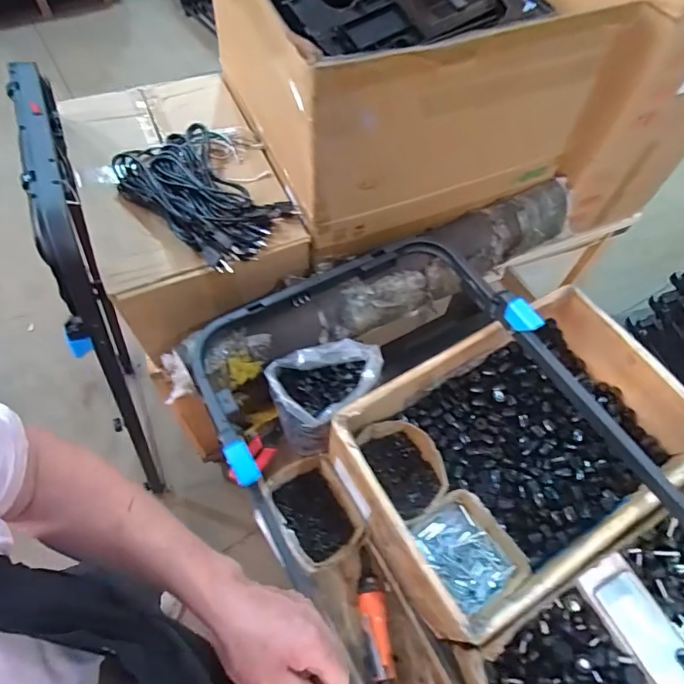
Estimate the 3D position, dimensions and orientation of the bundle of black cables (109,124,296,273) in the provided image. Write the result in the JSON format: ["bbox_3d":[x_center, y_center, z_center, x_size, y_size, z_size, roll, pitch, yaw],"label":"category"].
[{"bbox_3d":[-0.248,-0.275,0.850,0.352,0.050,0.203,40,65,19],"label":"bundle of black cables"}]

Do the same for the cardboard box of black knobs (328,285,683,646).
[{"bbox_3d":[0.286,0.175,0.782,0.533,0.142,0.353,-27,64,-18],"label":"cardboard box of black knobs"}]

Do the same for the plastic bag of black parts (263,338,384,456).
[{"bbox_3d":[-0.022,0.099,0.834,0.192,0.160,0.136,-20,62,-14],"label":"plastic bag of black parts"}]

